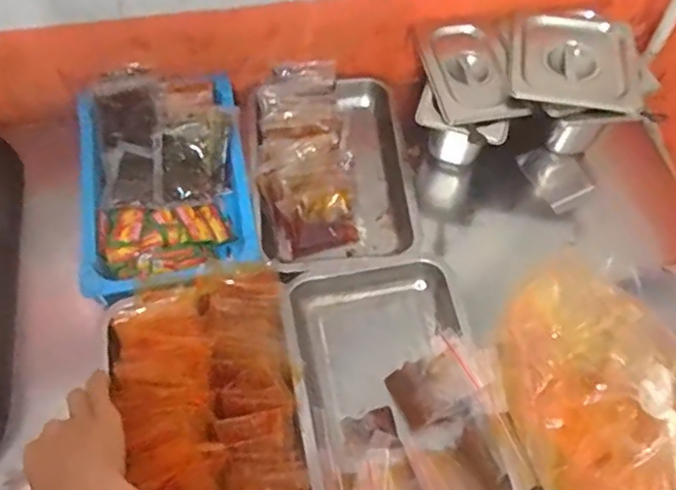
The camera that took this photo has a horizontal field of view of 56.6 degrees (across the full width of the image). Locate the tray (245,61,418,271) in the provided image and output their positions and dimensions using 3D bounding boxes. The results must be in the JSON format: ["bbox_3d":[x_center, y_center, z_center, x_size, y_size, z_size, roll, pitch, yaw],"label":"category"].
[{"bbox_3d":[-0.010,-0.108,0.813,0.201,0.079,0.307,-6,60,-6],"label":"tray"}]

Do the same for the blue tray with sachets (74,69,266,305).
[{"bbox_3d":[-0.216,-0.079,0.777,0.205,0.078,0.298,-11,60,-8],"label":"blue tray with sachets"}]

